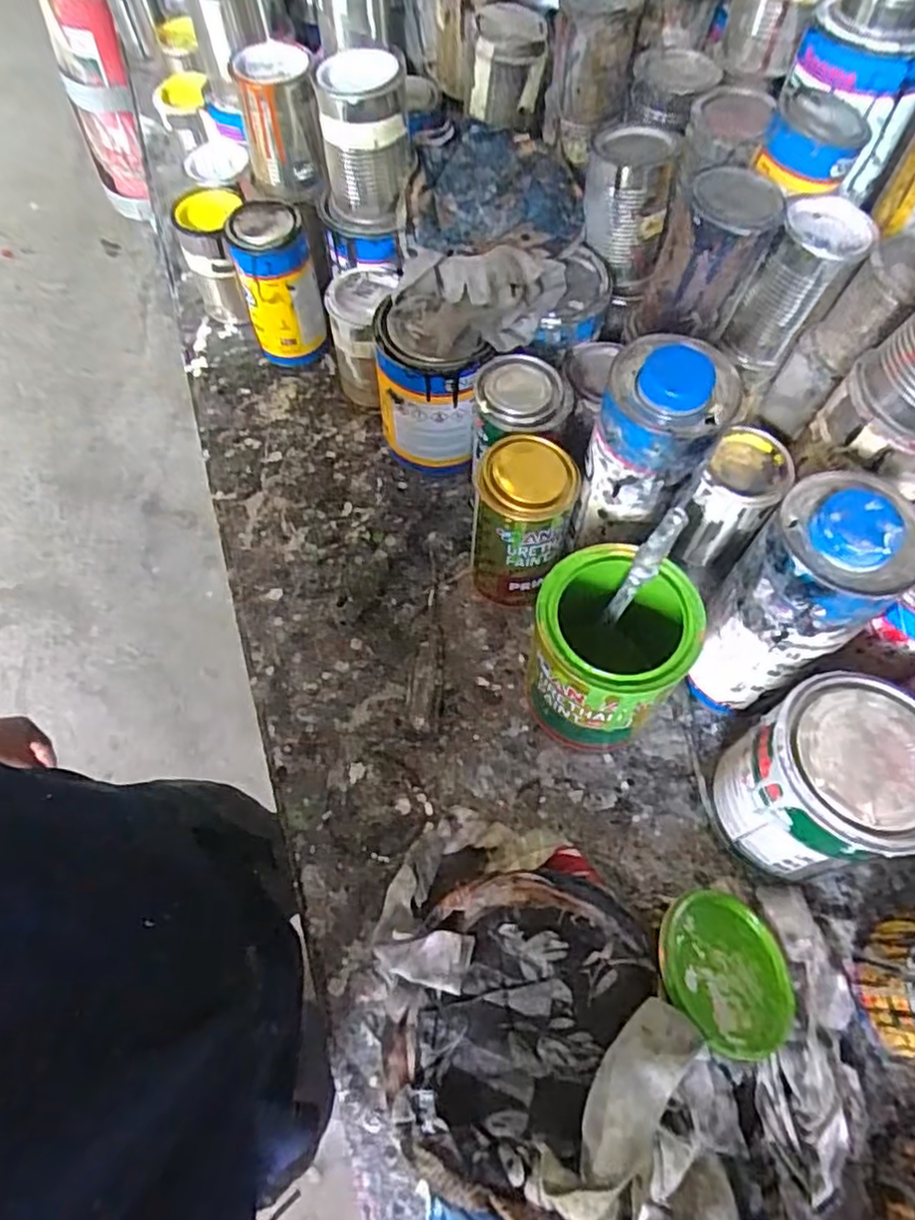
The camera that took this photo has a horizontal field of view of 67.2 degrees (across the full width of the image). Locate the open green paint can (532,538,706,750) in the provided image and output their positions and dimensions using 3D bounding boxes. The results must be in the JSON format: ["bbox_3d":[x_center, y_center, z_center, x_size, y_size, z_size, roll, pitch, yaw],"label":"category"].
[{"bbox_3d":[0.101,0.033,0.492,0.100,0.133,0.100,0,64,-1],"label":"open green paint can"}]

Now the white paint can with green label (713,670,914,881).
[{"bbox_3d":[0.234,0.114,0.454,0.102,0.133,0.100,0,64,-1],"label":"white paint can with green label"}]

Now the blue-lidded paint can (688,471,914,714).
[{"bbox_3d":[0.220,-0.004,0.460,0.078,0.184,0.079,0,64,-1],"label":"blue-lidded paint can"}]

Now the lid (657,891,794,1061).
[{"bbox_3d":[0.169,0.226,0.434,0.089,0.011,0.091,14,50,-17],"label":"lid"}]

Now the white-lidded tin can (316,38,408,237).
[{"bbox_3d":[-0.080,-0.389,0.574,0.078,0.109,0.088,0,64,-1],"label":"white-lidded tin can"}]

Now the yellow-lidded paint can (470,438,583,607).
[{"bbox_3d":[0.049,-0.066,0.532,0.066,0.150,0.069,0,64,-1],"label":"yellow-lidded paint can"}]

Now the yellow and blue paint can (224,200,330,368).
[{"bbox_3d":[-0.168,-0.300,0.651,0.068,0.132,0.068,0,64,-1],"label":"yellow and blue paint can"}]

